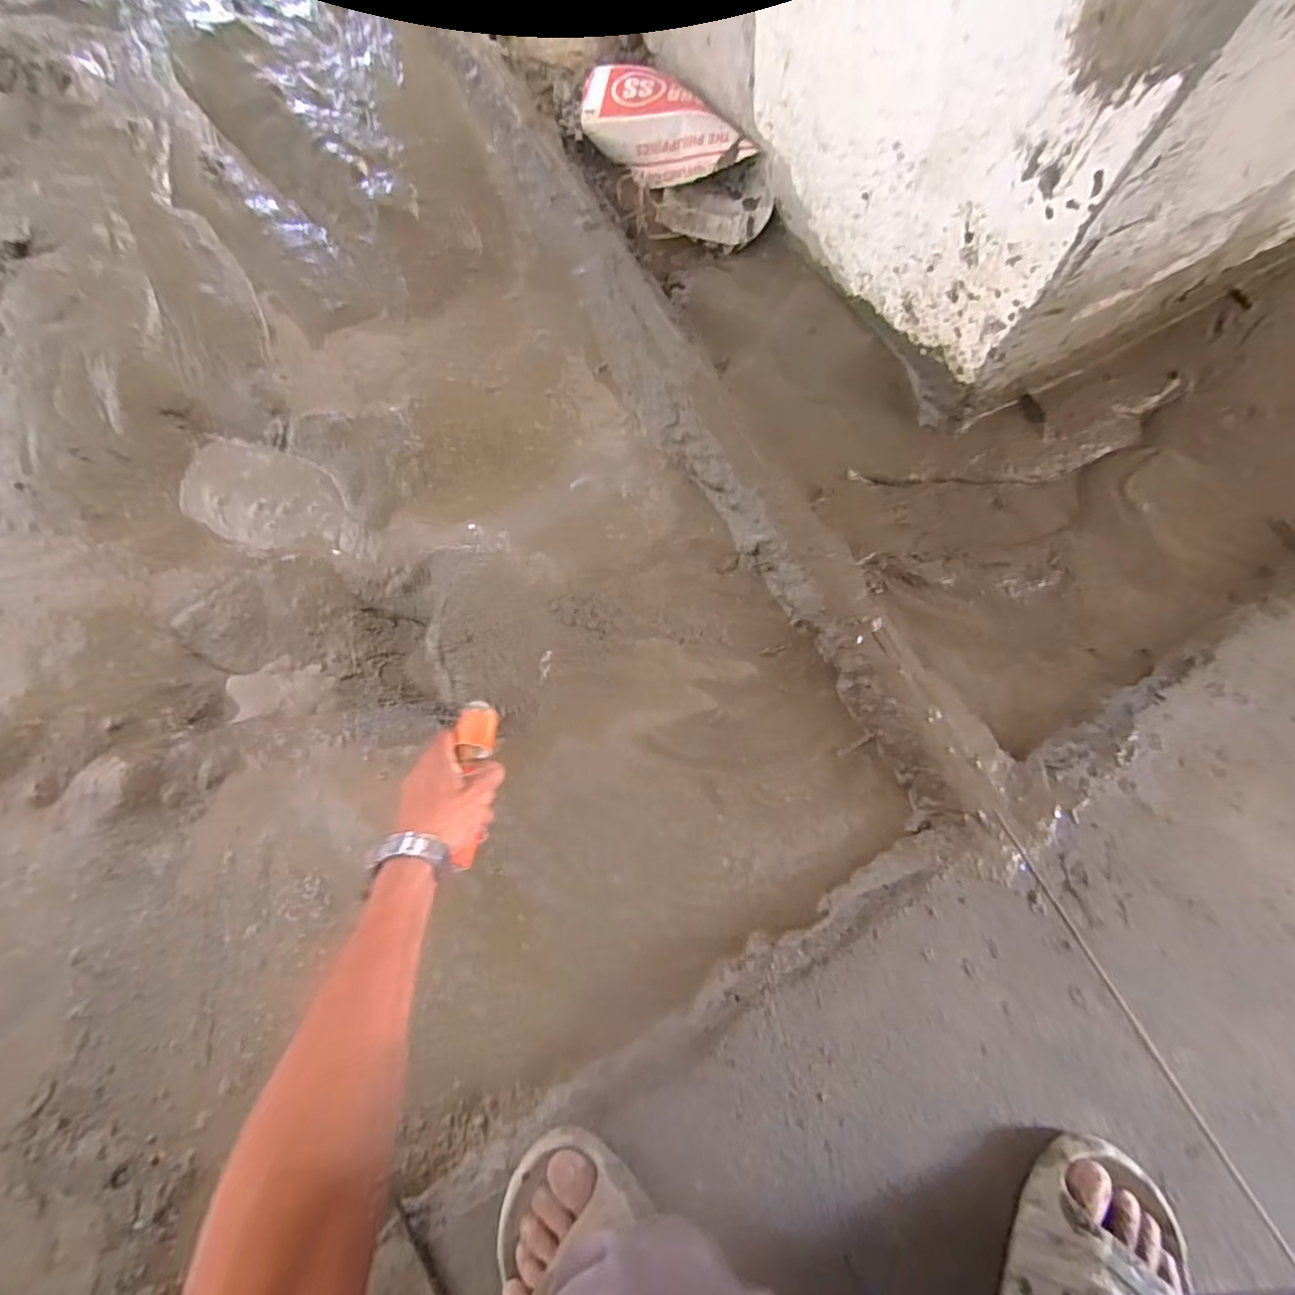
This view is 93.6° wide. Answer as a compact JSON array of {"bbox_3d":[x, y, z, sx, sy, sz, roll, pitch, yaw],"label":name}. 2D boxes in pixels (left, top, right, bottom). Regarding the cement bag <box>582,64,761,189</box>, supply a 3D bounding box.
[{"bbox_3d":[0.011,-0.662,0.778,0.122,0.061,0.264,-40,76,-9],"label":"cement bag"}]

